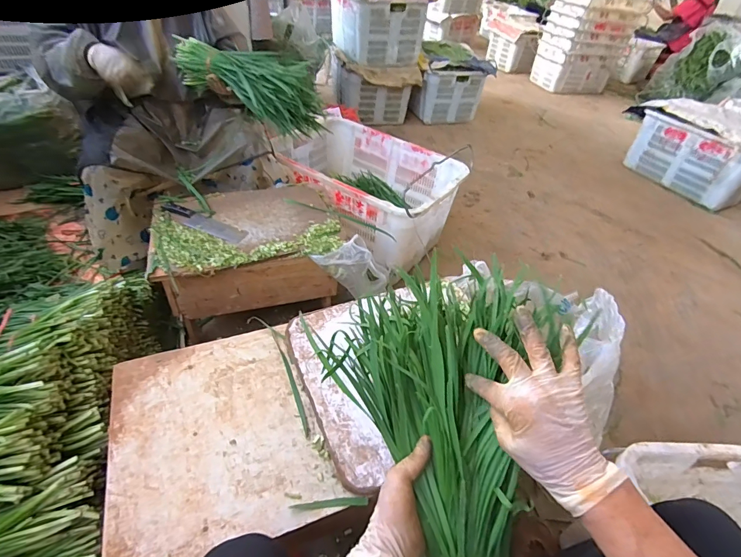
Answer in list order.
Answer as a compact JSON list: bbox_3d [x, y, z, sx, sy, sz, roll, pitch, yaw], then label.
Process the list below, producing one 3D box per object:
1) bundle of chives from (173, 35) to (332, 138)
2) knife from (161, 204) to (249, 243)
[{"bbox_3d":[-0.355,-0.560,1.128,0.479,0.179,0.155,31,47,24],"label":"bundle of chives"},{"bbox_3d":[-0.474,-0.158,1.099,0.266,0.018,0.069,20,45,13],"label":"knife"}]

